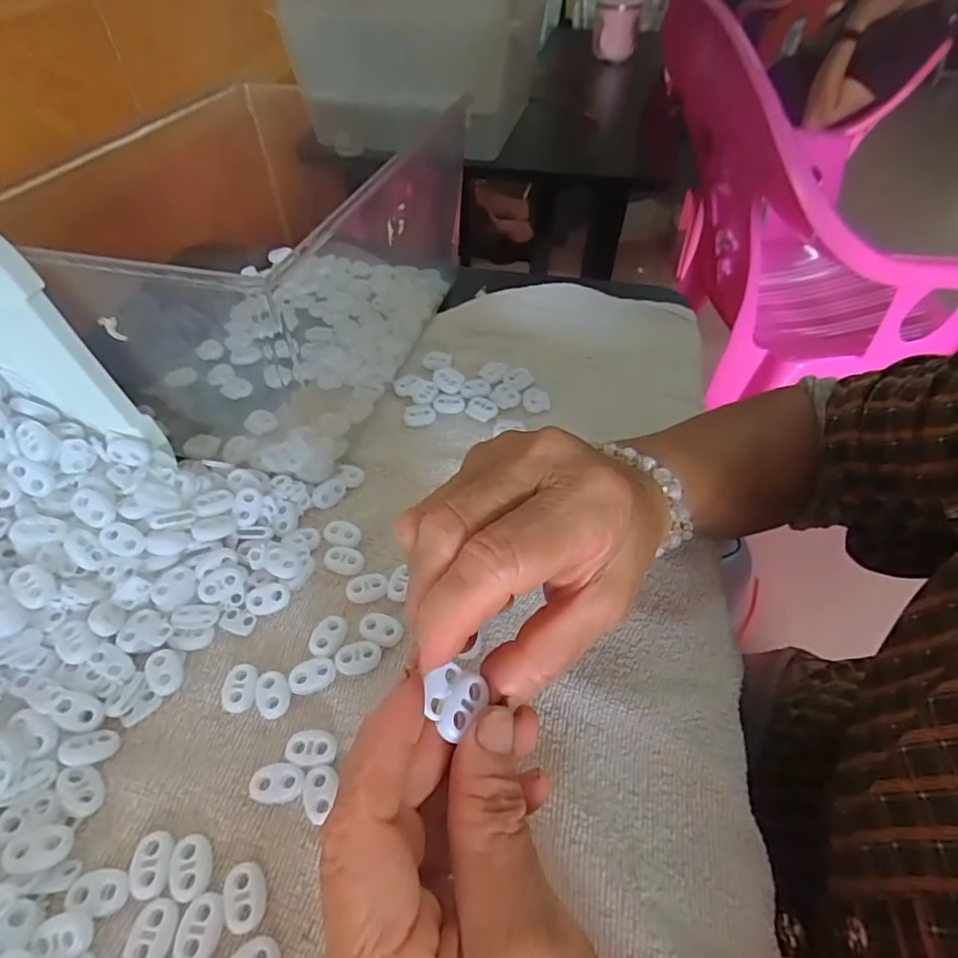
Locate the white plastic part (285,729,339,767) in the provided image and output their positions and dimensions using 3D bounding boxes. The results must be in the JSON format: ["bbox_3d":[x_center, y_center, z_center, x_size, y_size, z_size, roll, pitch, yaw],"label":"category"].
[{"bbox_3d":[-0.074,0.120,0.249,0.022,0.006,0.016,7,50,5],"label":"white plastic part"}]

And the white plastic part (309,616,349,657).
[{"bbox_3d":[-0.076,0.080,0.283,0.015,0.007,0.022,9,50,7],"label":"white plastic part"}]

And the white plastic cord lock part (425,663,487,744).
[{"bbox_3d":[-0.008,0.067,0.173,0.017,0.008,0.019,15,50,9],"label":"white plastic cord lock part"}]

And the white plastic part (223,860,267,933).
[{"bbox_3d":[-0.090,0.159,0.213,0.015,0.004,0.023,-15,52,-14],"label":"white plastic part"}]

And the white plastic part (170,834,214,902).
[{"bbox_3d":[-0.113,0.151,0.218,0.014,0.004,0.022,-11,51,-10],"label":"white plastic part"}]

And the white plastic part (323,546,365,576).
[{"bbox_3d":[-0.076,0.045,0.313,0.022,0.005,0.015,5,50,3],"label":"white plastic part"}]

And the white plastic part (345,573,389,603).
[{"bbox_3d":[-0.061,0.059,0.303,0.022,0.006,0.015,-13,51,-12],"label":"white plastic part"}]

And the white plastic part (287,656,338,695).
[{"bbox_3d":[-0.080,0.095,0.270,0.022,0.005,0.015,-15,52,-14],"label":"white plastic part"}]

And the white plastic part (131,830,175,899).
[{"bbox_3d":[-0.128,0.150,0.219,0.015,0.004,0.022,-6,50,-6],"label":"white plastic part"}]

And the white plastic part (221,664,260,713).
[{"bbox_3d":[-0.114,0.100,0.267,0.016,0.006,0.022,-3,50,-3],"label":"white plastic part"}]

